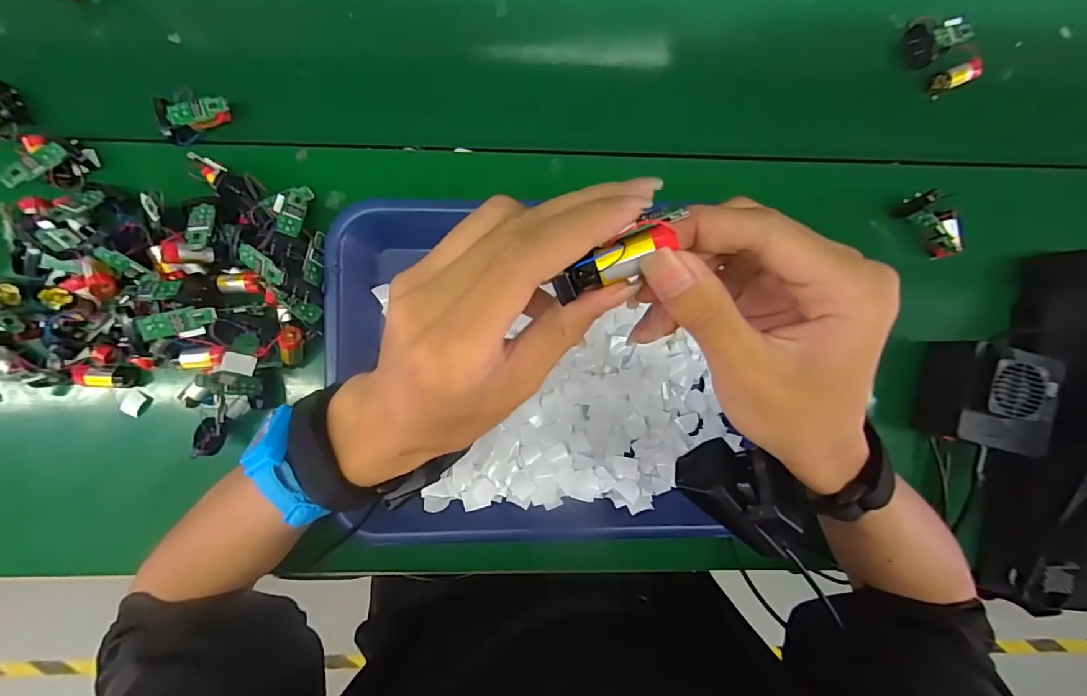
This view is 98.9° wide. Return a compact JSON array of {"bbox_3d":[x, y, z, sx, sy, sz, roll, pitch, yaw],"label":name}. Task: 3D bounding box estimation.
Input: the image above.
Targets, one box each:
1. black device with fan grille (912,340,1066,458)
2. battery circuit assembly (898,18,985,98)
[{"bbox_3d":[0.349,0.038,0.365,0.072,0.059,0.077,11,92,-3],"label":"black device with fan grille"},{"bbox_3d":[0.330,-0.246,0.384,0.044,0.020,0.065,-37,94,0],"label":"battery circuit assembly"}]

